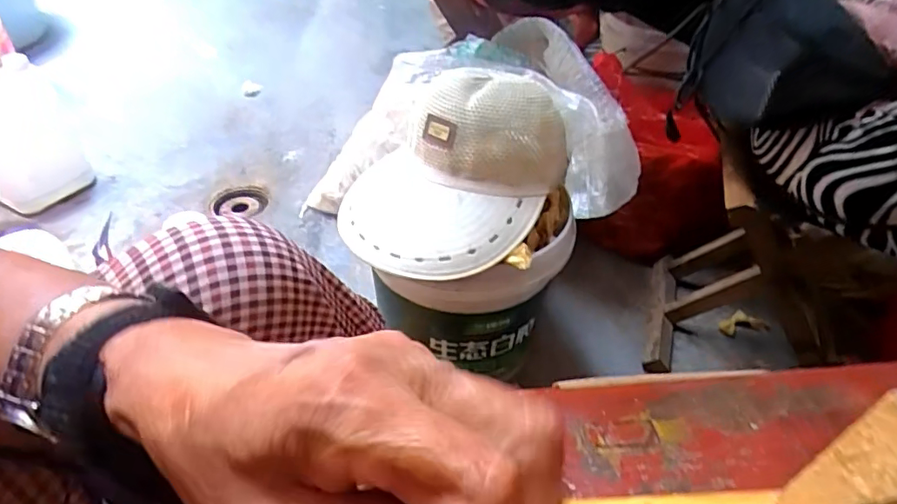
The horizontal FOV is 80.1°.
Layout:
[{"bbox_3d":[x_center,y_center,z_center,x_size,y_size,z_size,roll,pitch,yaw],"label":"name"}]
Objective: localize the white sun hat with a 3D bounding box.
[{"bbox_3d":[-0.004,-0.095,0.591,0.214,0.135,0.233,2,43,-1],"label":"white sun hat"}]

